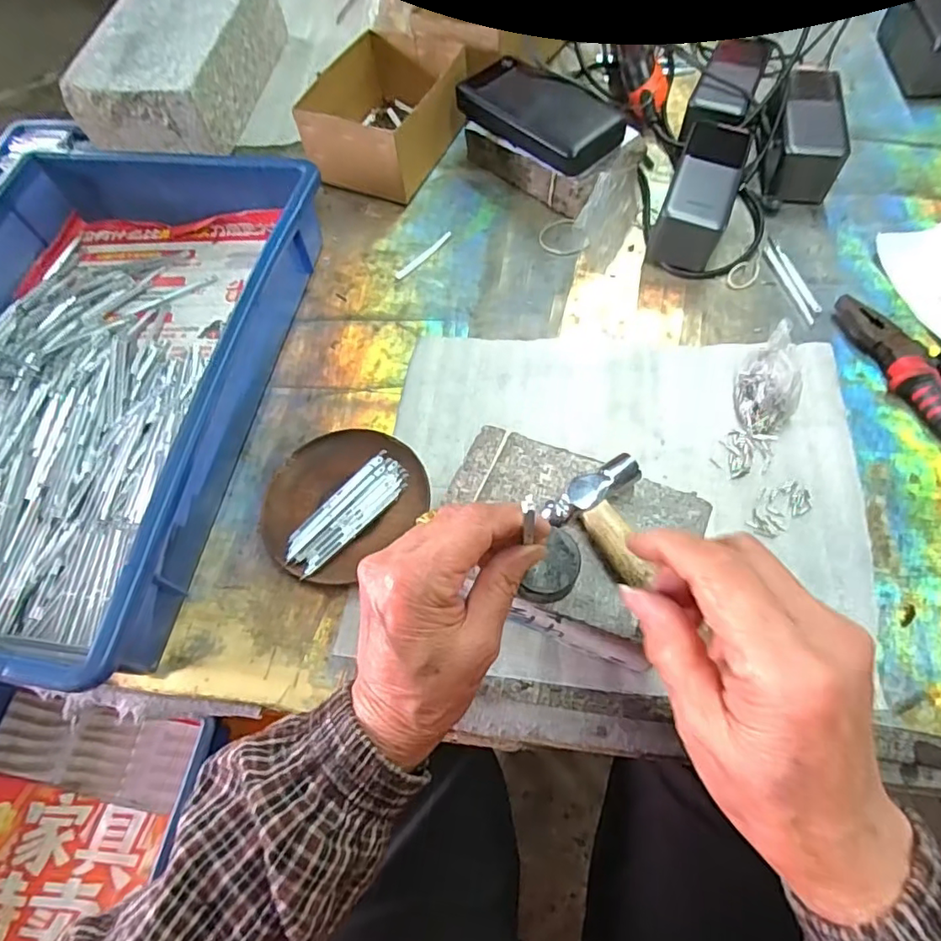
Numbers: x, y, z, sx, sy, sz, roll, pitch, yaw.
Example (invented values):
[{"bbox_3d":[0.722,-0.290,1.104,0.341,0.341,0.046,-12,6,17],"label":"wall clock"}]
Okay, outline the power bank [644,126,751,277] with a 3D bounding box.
[{"bbox_3d":[0.201,-0.240,0.491,0.053,0.057,0.136,19,65,11],"label":"power bank"}]

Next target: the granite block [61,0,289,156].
[{"bbox_3d":[-0.313,-0.455,0.612,0.139,0.074,0.247,8,63,6],"label":"granite block"}]

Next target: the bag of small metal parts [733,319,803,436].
[{"bbox_3d":[0.224,-0.069,0.417,0.040,0.034,0.077,14,64,9],"label":"bag of small metal parts"}]

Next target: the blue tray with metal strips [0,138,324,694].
[{"bbox_3d":[-0.300,-0.076,0.431,0.278,0.077,0.421,7,63,6],"label":"blue tray with metal strips"}]

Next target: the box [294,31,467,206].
[{"bbox_3d":[-0.083,-0.354,0.560,0.119,0.069,0.167,23,66,13],"label":"box"}]

